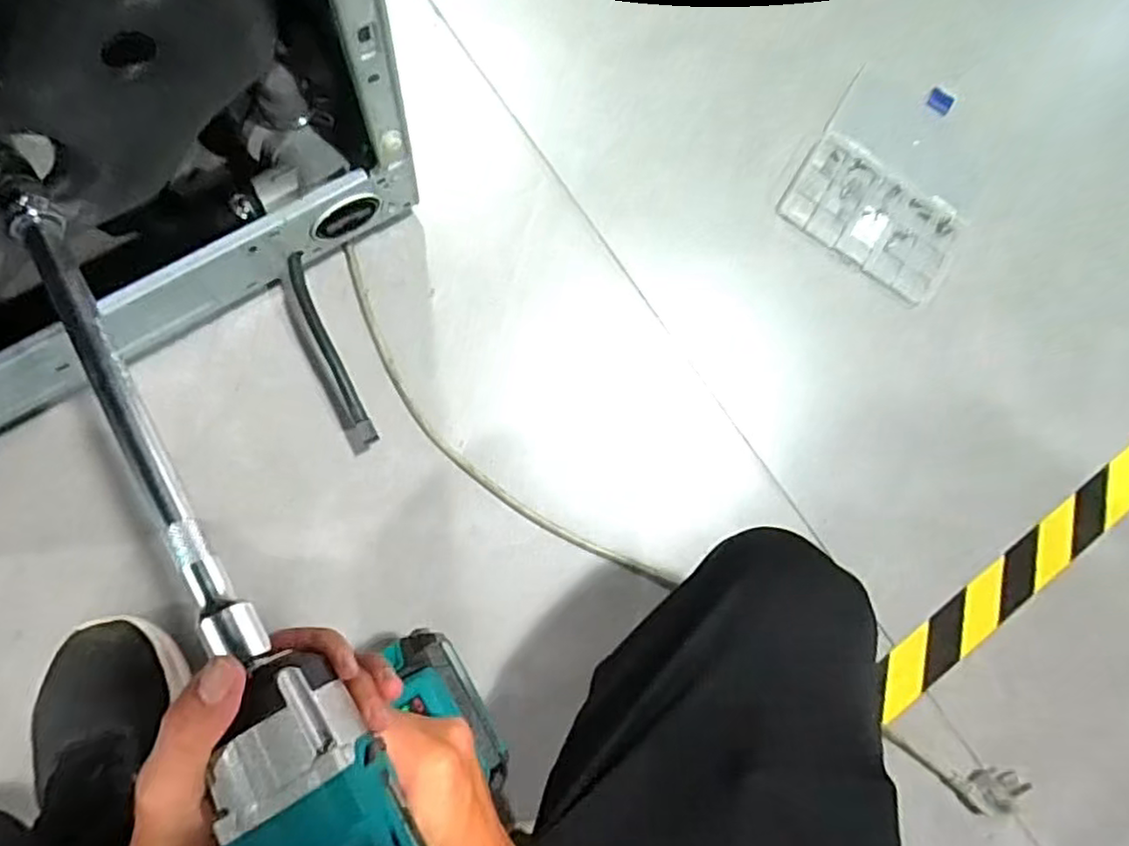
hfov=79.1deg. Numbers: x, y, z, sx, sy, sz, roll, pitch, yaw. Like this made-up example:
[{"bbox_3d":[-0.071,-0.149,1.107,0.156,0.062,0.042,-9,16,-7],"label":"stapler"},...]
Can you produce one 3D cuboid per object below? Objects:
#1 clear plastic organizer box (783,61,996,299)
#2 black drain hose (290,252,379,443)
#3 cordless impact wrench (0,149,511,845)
[{"bbox_3d":[0.331,-0.245,0.677,0.170,0.018,0.200,33,81,-3],"label":"clear plastic organizer box"},{"bbox_3d":[-0.190,-0.059,0.555,0.015,0.010,0.163,-23,88,-9],"label":"black drain hose"},{"bbox_3d":[-0.163,0.043,0.336,0.066,0.225,0.387,-32,92,-9],"label":"cordless impact wrench"}]

